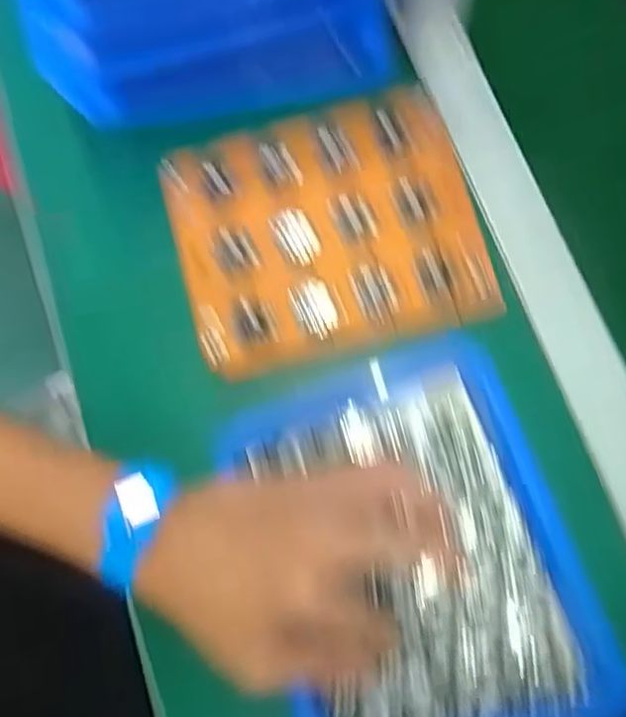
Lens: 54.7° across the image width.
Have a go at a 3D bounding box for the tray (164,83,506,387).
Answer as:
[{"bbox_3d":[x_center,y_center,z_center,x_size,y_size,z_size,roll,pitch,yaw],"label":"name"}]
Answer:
[{"bbox_3d":[0.007,-0.083,0.383,0.184,0.017,0.159,-14,75,-1],"label":"tray"}]

